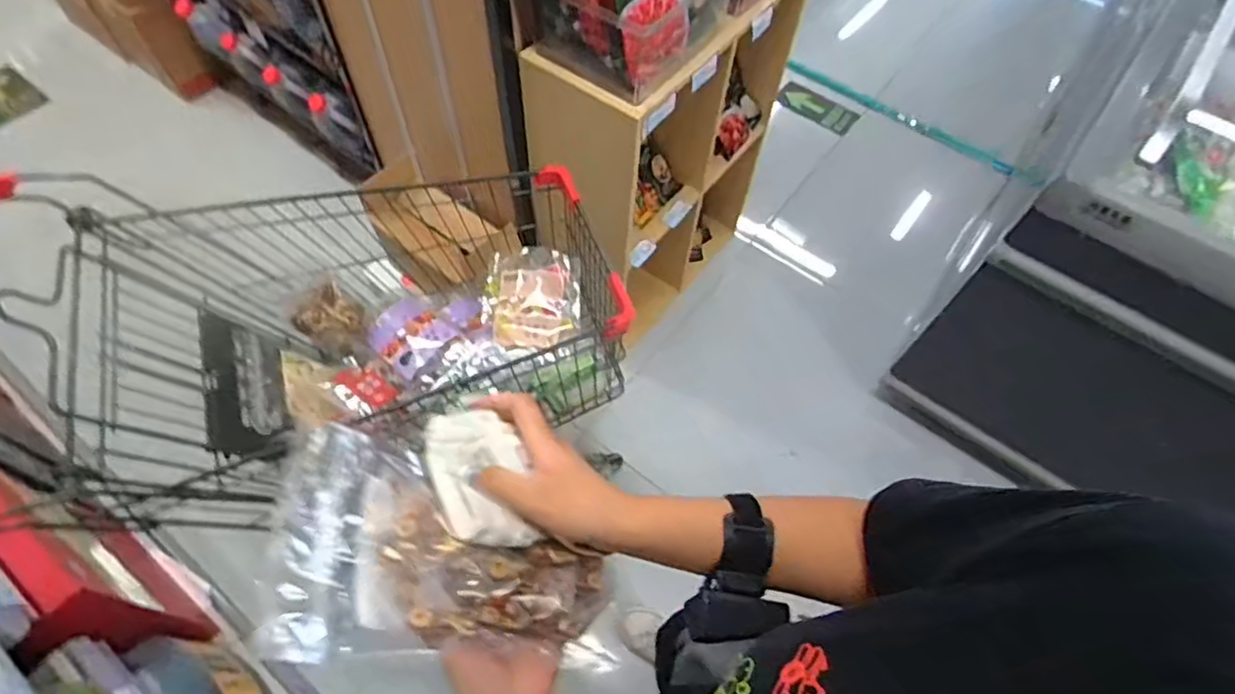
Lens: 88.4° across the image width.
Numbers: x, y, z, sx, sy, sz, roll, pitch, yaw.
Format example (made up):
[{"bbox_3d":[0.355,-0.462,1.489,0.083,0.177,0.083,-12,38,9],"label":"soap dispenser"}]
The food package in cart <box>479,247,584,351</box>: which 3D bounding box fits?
[{"bbox_3d":[-0.145,-0.083,1.087,0.160,0.059,0.173,0,60,-4],"label":"food package in cart"}]

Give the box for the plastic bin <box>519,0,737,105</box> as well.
[{"bbox_3d":[0.033,-0.596,1.074,0.241,0.134,0.329,33,63,15],"label":"plastic bin"}]

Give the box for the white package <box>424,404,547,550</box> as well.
[{"bbox_3d":[-0.096,0.089,0.443,0.062,0.023,0.110,-22,63,-16],"label":"white package"}]

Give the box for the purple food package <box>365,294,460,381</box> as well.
[{"bbox_3d":[-0.347,-0.024,1.078,0.119,0.062,0.144,-37,68,-22],"label":"purple food package"}]

